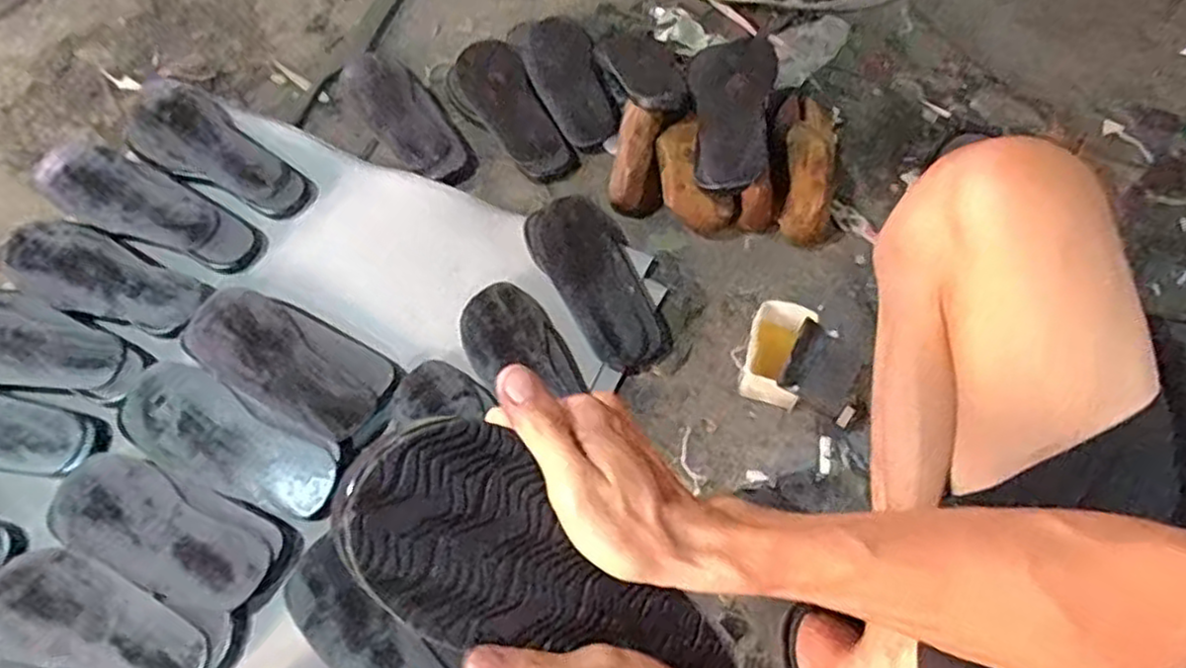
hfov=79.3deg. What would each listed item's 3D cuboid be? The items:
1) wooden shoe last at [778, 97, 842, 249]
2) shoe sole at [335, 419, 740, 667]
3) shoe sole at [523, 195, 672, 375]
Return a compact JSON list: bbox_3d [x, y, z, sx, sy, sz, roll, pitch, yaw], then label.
[{"bbox_3d":[0.274,-0.226,0.899,0.083,0.083,0.230,3,62,4],"label":"wooden shoe last"},{"bbox_3d":[-0.008,0.132,0.364,0.253,0.012,0.089,39,62,-26],"label":"shoe sole"},{"bbox_3d":[0.007,-0.064,0.847,0.113,0.038,0.238,-24,63,-10],"label":"shoe sole"}]

